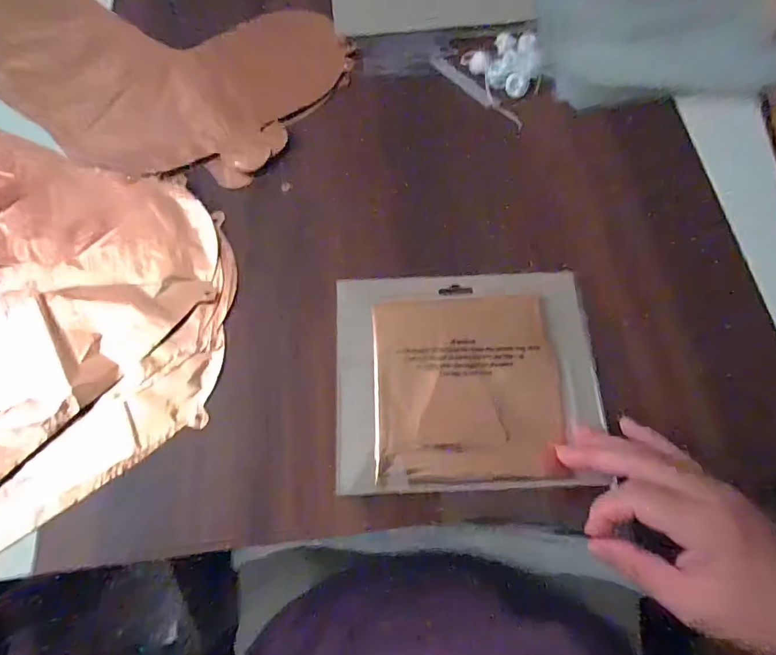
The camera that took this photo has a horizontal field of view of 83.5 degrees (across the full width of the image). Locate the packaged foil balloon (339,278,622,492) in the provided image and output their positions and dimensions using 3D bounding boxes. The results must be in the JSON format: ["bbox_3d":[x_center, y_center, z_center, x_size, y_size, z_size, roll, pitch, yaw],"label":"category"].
[{"bbox_3d":[0.060,0.034,0.328,0.194,0.010,0.163,-2,70,-1],"label":"packaged foil balloon"}]

